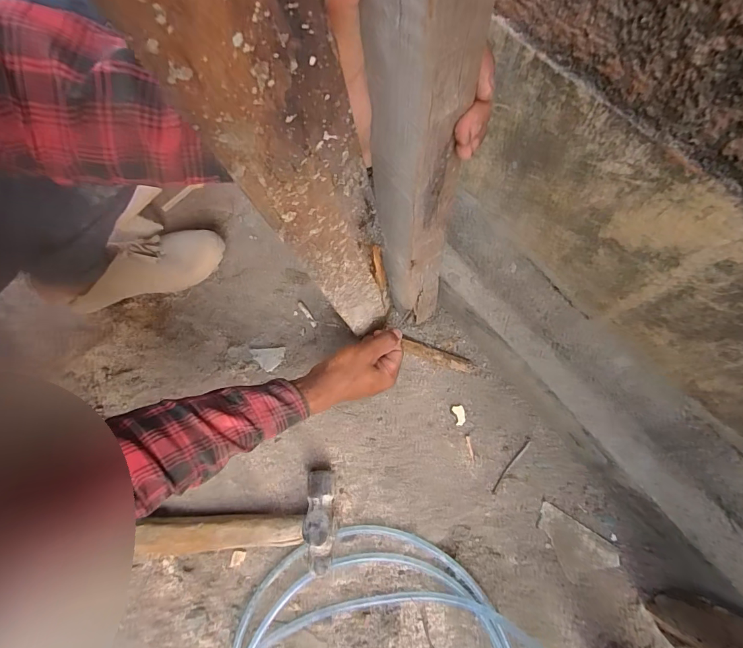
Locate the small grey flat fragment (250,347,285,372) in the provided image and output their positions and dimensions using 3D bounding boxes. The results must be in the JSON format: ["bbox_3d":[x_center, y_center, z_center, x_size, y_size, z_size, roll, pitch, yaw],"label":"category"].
[{"bbox_3d":[-0.145,0.050,0.545,0.046,0.004,0.033,-3,78,1],"label":"small grey flat fragment"}]

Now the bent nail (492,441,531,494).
[{"bbox_3d":[0.175,0.179,0.489,0.006,0.004,0.079,39,81,9],"label":"bent nail"}]

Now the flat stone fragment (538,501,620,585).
[{"bbox_3d":[0.245,0.273,0.473,0.103,0.006,0.061,30,80,8],"label":"flat stone fragment"}]

